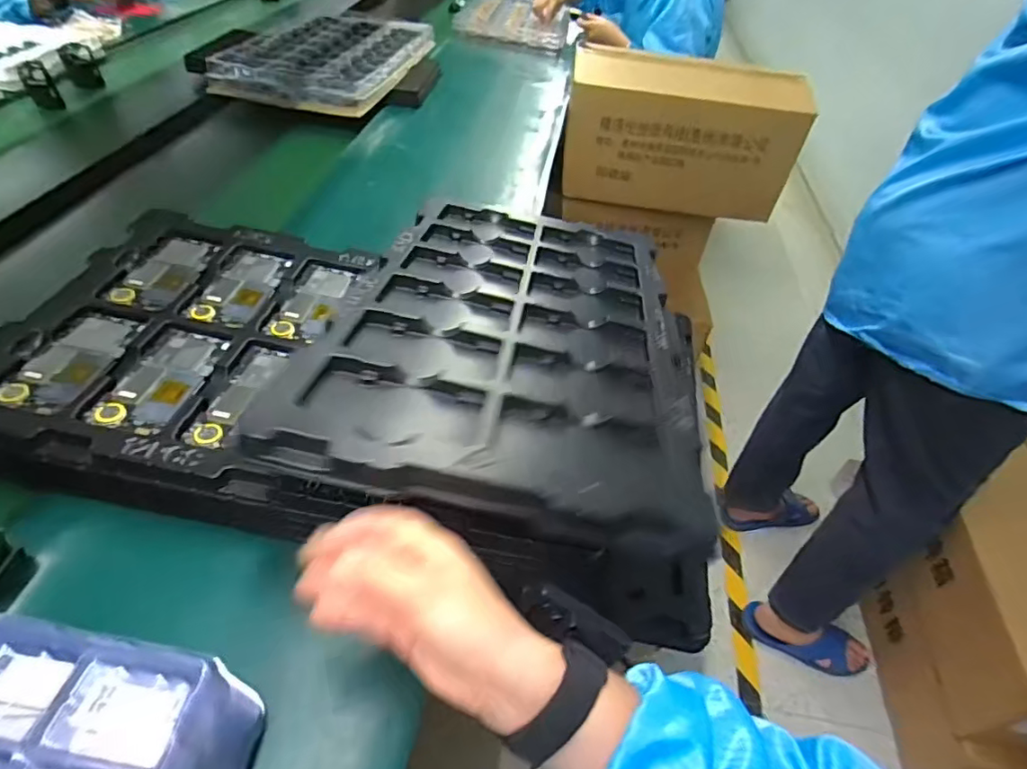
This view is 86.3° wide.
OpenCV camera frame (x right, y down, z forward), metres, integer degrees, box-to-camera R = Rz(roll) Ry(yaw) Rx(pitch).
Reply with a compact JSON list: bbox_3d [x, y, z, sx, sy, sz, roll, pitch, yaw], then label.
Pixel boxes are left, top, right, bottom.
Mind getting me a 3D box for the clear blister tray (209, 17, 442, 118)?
[{"bbox_3d":[-0.380,-0.728,1.205,0.326,0.040,0.542,13,46,5],"label":"clear blister tray"}]

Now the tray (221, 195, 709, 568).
[{"bbox_3d":[0.014,-0.073,0.573,0.327,0.030,0.547,12,35,2],"label":"tray"}]

